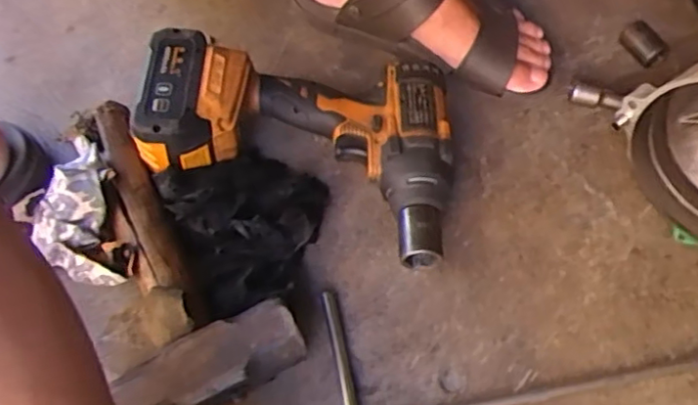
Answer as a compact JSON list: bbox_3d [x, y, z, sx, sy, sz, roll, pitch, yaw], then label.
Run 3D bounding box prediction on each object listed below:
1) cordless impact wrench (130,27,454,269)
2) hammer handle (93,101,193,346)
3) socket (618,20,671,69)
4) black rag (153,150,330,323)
[{"bbox_3d":[-0.037,-0.055,0.486,0.245,0.073,0.159,14,60,5],"label":"cordless impact wrench"},{"bbox_3d":[-0.152,0.003,0.444,0.037,0.022,0.203,-19,63,-14],"label":"hammer handle"},{"bbox_3d":[0.276,-0.150,0.584,0.022,0.025,0.047,-16,62,-12],"label":"socket"},{"bbox_3d":[-0.068,0.016,0.465,0.117,0.043,0.122,-22,64,-15],"label":"black rag"}]

